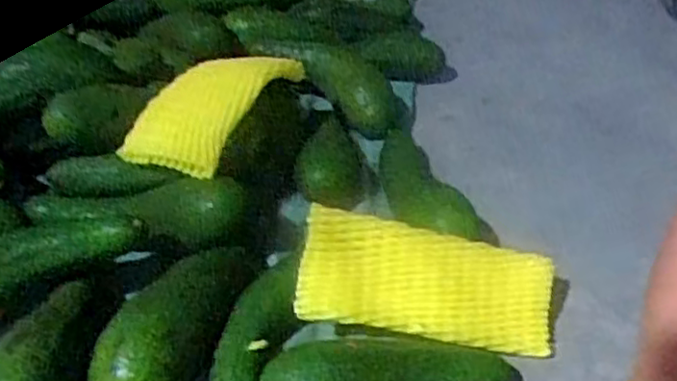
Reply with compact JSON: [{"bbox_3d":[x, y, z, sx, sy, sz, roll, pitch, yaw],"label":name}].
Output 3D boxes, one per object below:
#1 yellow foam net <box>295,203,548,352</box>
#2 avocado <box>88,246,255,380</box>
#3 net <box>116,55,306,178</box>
[{"bbox_3d":[0.079,0.079,0.590,0.228,0.013,0.092,12,75,-13],"label":"yellow foam net"},{"bbox_3d":[-0.117,0.107,0.558,0.070,0.073,0.193,22,40,23],"label":"avocado"},{"bbox_3d":[-0.126,-0.096,0.683,0.102,0.056,0.205,15,37,15],"label":"net"}]

